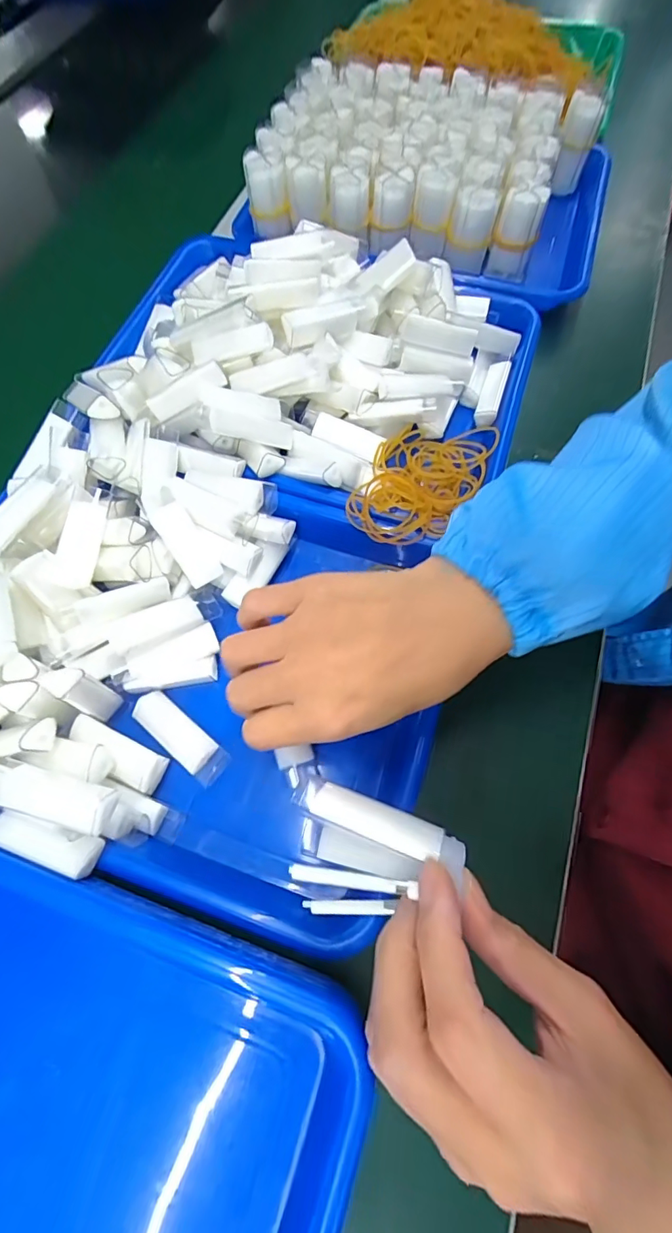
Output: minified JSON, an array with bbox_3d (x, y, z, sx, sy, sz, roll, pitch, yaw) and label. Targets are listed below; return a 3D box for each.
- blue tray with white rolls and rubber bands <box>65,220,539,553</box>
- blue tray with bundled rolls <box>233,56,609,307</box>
[{"bbox_3d":[-0.017,-0.209,0.375,0.326,0.079,0.265,21,69,10],"label":"blue tray with white rolls and rubber bands"},{"bbox_3d":[0.093,-0.415,0.469,0.315,0.094,0.228,16,69,8],"label":"blue tray with bundled rolls"}]

